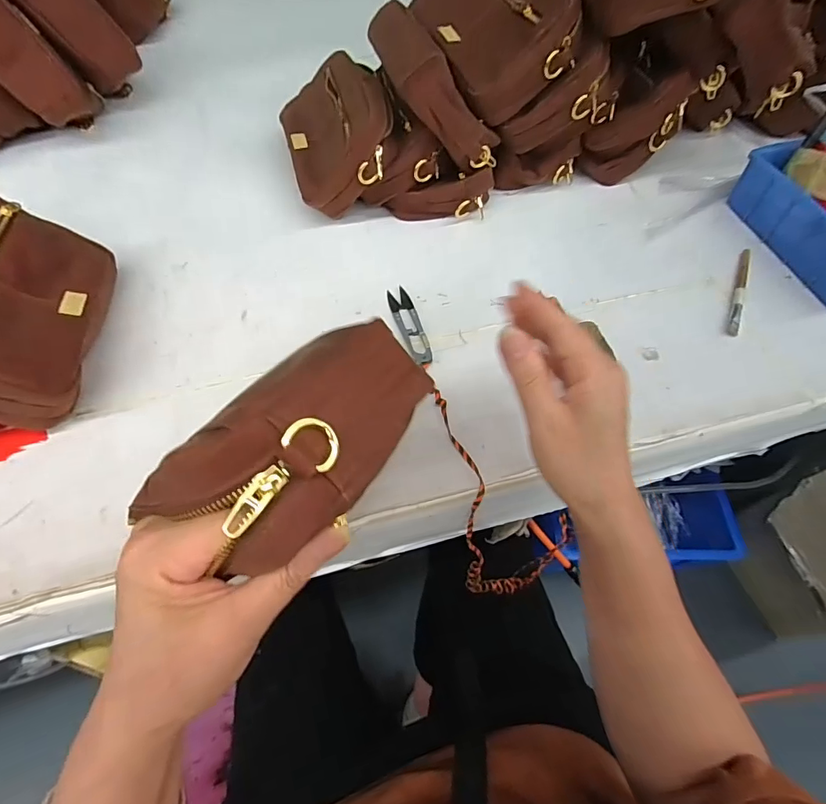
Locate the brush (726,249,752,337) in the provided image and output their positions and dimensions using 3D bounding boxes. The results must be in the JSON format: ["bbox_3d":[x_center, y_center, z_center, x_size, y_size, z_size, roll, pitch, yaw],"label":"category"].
[{"bbox_3d":[0.337,-0.117,0.478,0.011,0.009,0.133,23,62,13],"label":"brush"}]

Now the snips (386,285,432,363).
[{"bbox_3d":[-0.004,-0.075,0.447,0.023,0.011,0.100,-14,60,-8],"label":"snips"}]

